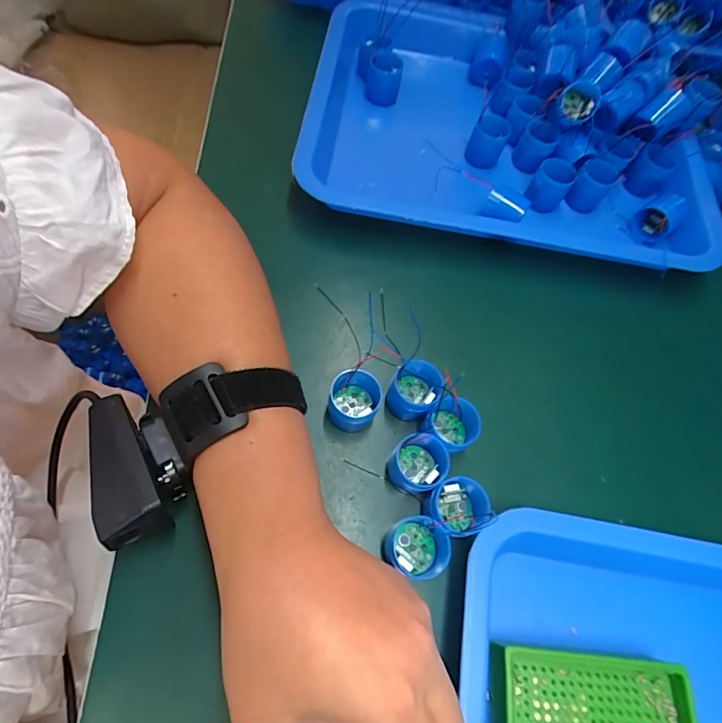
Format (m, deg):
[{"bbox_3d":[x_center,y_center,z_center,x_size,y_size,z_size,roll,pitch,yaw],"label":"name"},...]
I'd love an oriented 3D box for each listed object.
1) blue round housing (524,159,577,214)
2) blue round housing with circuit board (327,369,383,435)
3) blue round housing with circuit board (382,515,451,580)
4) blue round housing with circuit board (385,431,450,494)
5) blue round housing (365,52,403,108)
[{"bbox_3d":[0.149,-0.139,0.345,0.028,0.036,0.026,3,65,-5],"label":"blue round housing"},{"bbox_3d":[-0.004,0.025,0.259,0.030,0.031,0.030,3,65,-5],"label":"blue round housing with circuit board"},{"bbox_3d":[0.028,0.097,0.227,0.027,0.029,0.030,-40,75,-21],"label":"blue round housing with circuit board"},{"bbox_3d":[0.034,0.058,0.247,0.031,0.028,0.028,32,66,9],"label":"blue round housing with circuit board"},{"bbox_3d":[0.020,-0.250,0.386,0.029,0.028,0.032,12,64,-1],"label":"blue round housing"}]

